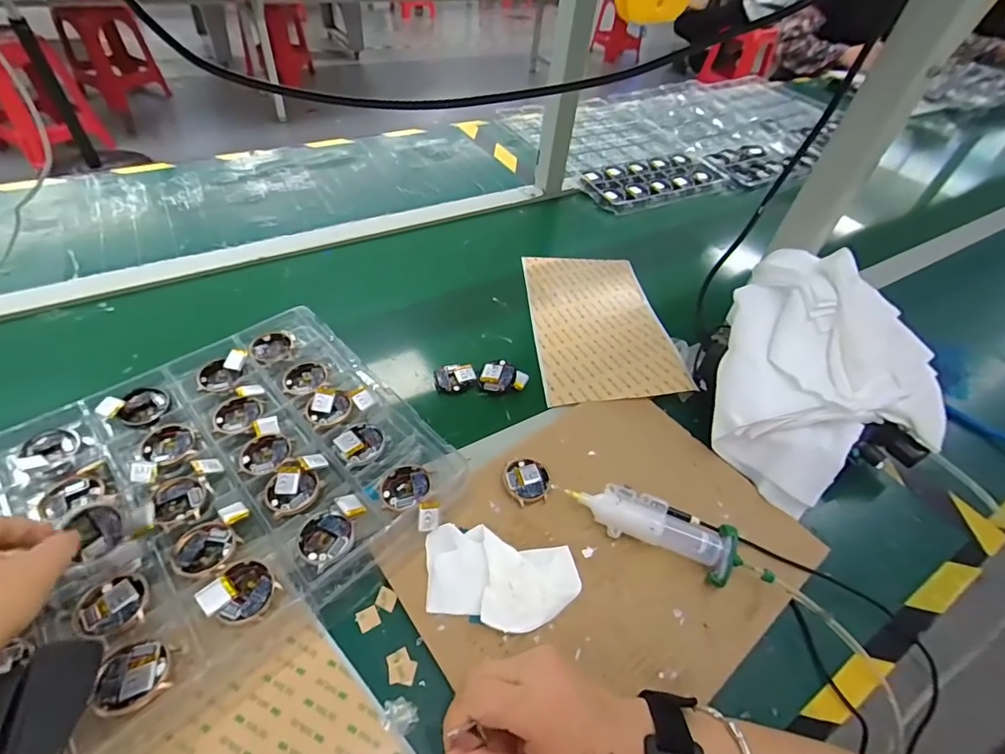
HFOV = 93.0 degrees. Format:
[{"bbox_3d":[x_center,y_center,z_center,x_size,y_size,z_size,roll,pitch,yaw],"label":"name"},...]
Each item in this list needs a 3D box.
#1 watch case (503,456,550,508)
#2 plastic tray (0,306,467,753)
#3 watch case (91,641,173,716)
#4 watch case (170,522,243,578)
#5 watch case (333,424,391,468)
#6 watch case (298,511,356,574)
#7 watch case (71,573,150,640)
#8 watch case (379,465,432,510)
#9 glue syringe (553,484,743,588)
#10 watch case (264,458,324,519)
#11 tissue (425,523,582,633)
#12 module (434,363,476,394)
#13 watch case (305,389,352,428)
[{"bbox_3d":[0.023,0.097,0.446,0.041,0.007,0.046,-9,50,-14],"label":"watch case"},{"bbox_3d":[-0.293,0.114,0.393,0.453,0.039,0.316,-31,58,-29],"label":"plastic tray"},{"bbox_3d":[-0.239,0.194,0.309,0.041,0.005,0.040,-19,49,-19],"label":"watch case"},{"bbox_3d":[-0.231,0.133,0.370,0.046,0.007,0.042,15,48,7],"label":"watch case"},{"bbox_3d":[-0.130,0.063,0.443,0.044,0.010,0.043,-27,56,-27],"label":"watch case"},{"bbox_3d":[-0.140,0.129,0.380,0.042,0.012,0.041,35,54,23],"label":"watch case"},{"bbox_3d":[-0.279,0.161,0.339,0.051,0.010,0.042,8,48,1],"label":"watch case"},{"bbox_3d":[-0.083,0.095,0.410,0.042,0.012,0.041,-12,50,-16],"label":"watch case"},{"bbox_3d":[0.127,0.128,0.415,0.145,0.029,0.040,23,50,14],"label":"glue syringe"},{"bbox_3d":[-0.184,0.096,0.410,0.048,0.011,0.044,29,51,19],"label":"watch case"},{"bbox_3d":[-0.001,0.158,0.378,0.122,0.008,0.071,7,48,1],"label":"tissue"},{"bbox_3d":[-0.054,0.002,0.545,0.045,0.012,0.037,-13,51,-17],"label":"module"},{"bbox_3d":[-0.171,0.030,0.470,0.042,0.011,0.039,-22,54,-24],"label":"watch case"}]

